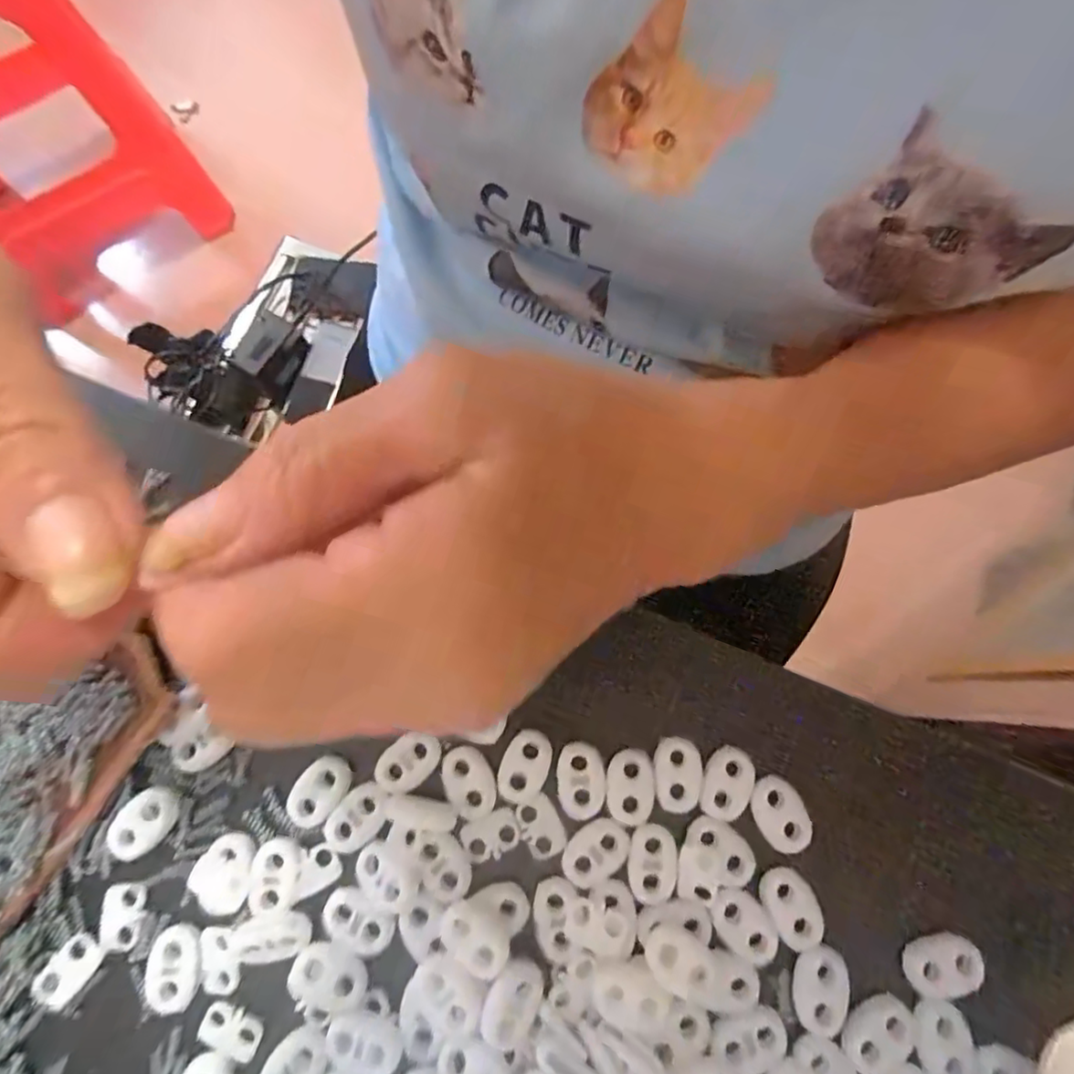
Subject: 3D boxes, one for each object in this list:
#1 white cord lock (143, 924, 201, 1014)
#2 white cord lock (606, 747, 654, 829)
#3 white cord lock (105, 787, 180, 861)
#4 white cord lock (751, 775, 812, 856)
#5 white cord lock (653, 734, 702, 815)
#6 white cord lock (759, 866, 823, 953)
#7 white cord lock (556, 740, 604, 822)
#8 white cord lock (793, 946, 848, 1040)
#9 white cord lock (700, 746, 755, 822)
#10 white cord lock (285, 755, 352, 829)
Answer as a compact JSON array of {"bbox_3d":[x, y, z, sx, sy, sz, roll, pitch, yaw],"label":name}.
[{"bbox_3d":[-0.111,0.131,0.178,0.015,0.004,0.022,-6,76,-1],"label":"white cord lock"},{"bbox_3d":[0.030,0.080,0.187,0.014,0.004,0.023,3,75,1],"label":"white cord lock"},{"bbox_3d":[-0.124,0.091,0.186,0.015,0.007,0.023,31,78,8],"label":"white cord lock"},{"bbox_3d":[0.077,0.088,0.183,0.015,0.004,0.022,-20,76,-5],"label":"white cord lock"},{"bbox_3d":[0.045,0.076,0.189,0.014,0.004,0.022,2,75,1],"label":"white cord lock"},{"bbox_3d":[0.077,0.113,0.176,0.014,0.004,0.023,-24,77,-6],"label":"white cord lock"},{"bbox_3d":[0.014,0.079,0.187,0.015,0.004,0.022,-4,75,-1],"label":"white cord lock"},{"bbox_3d":[0.084,0.133,0.171,0.014,0.004,0.023,14,76,4],"label":"white cord lock"},{"bbox_3d":[0.061,0.078,0.185,0.015,0.004,0.022,23,77,6],"label":"white cord lock"},{"bbox_3d":[-0.070,0.082,0.188,0.016,0.004,0.023,35,78,9],"label":"white cord lock"}]

